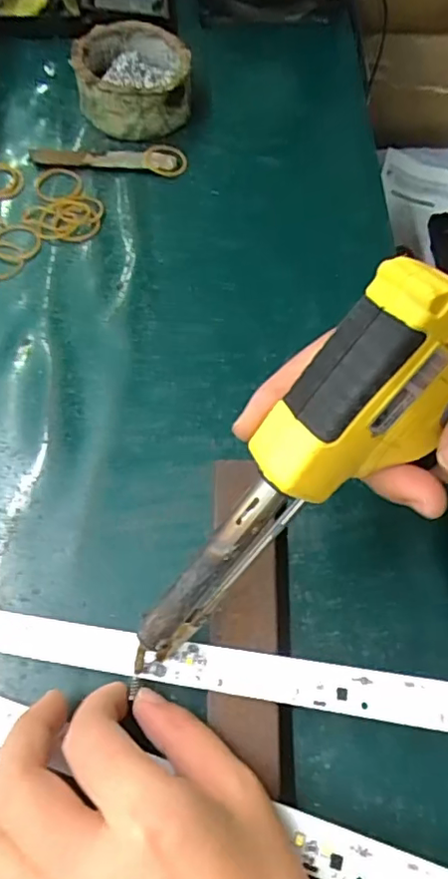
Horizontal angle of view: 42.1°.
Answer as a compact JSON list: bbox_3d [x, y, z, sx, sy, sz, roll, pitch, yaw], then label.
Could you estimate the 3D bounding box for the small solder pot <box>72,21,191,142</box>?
[{"bbox_3d":[-0.066,-0.266,0.424,0.081,0.034,0.090,0,63,-2],"label":"small solder pot"}]

